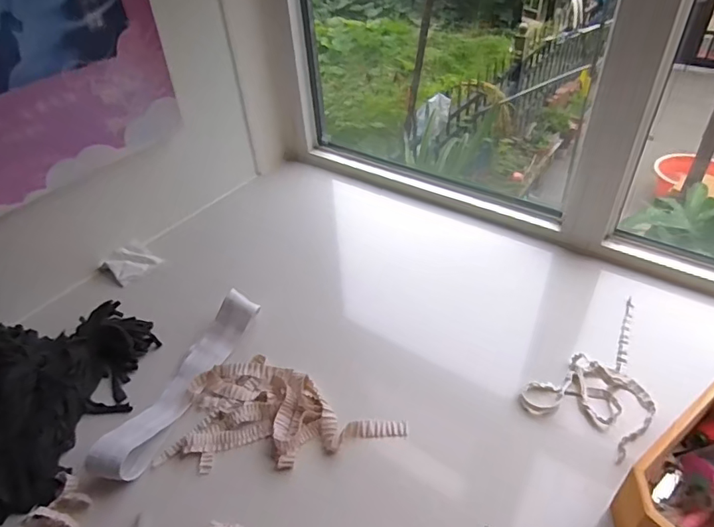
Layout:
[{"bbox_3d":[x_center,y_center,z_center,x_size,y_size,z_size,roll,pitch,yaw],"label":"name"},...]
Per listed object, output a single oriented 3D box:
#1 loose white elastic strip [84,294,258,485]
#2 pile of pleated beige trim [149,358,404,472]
[{"bbox_3d":[-0.230,0.149,0.646,0.058,0.041,0.283,14,44,20],"label":"loose white elastic strip"},{"bbox_3d":[-0.086,0.190,0.614,0.275,0.017,0.144,4,41,9],"label":"pile of pleated beige trim"}]

